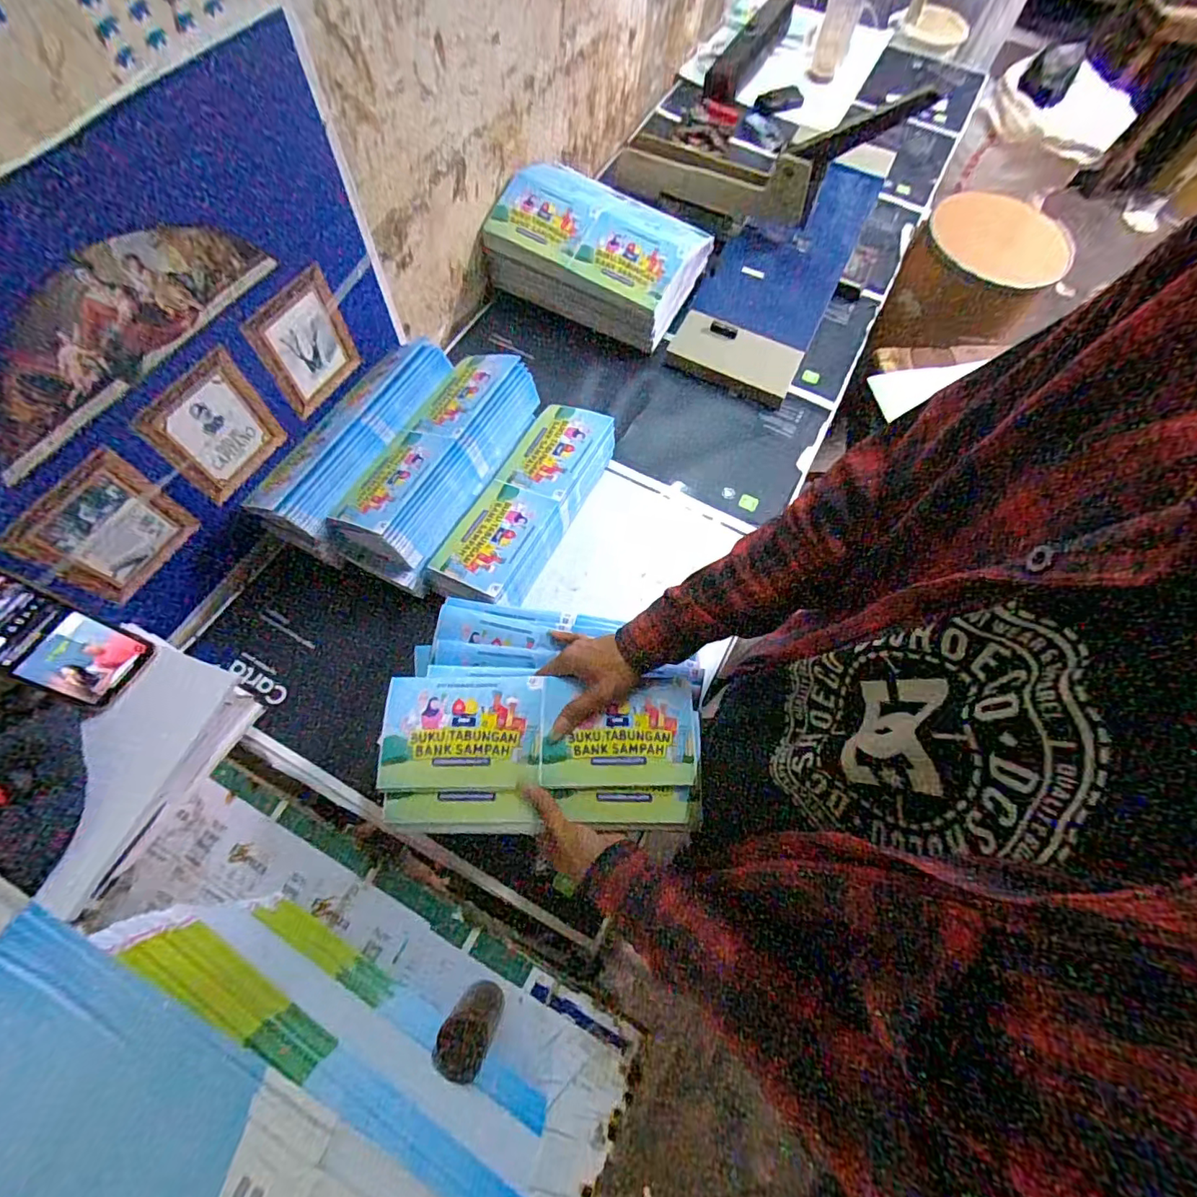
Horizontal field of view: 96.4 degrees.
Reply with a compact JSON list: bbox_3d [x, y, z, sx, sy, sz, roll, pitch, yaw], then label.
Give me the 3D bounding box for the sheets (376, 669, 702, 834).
[{"bbox_3d":[-0.055,0.150,0.537,0.306,0.032,0.151,4,67,-2],"label":"sheets"}]

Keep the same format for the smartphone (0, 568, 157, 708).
[{"bbox_3d":[-0.505,0.037,0.484,0.012,0.162,0.076,15,64,35],"label":"smartphone"}]

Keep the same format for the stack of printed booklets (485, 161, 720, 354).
[{"bbox_3d":[0.005,-0.570,0.880,0.315,0.132,0.207,25,69,8],"label":"stack of printed booklets"}]

